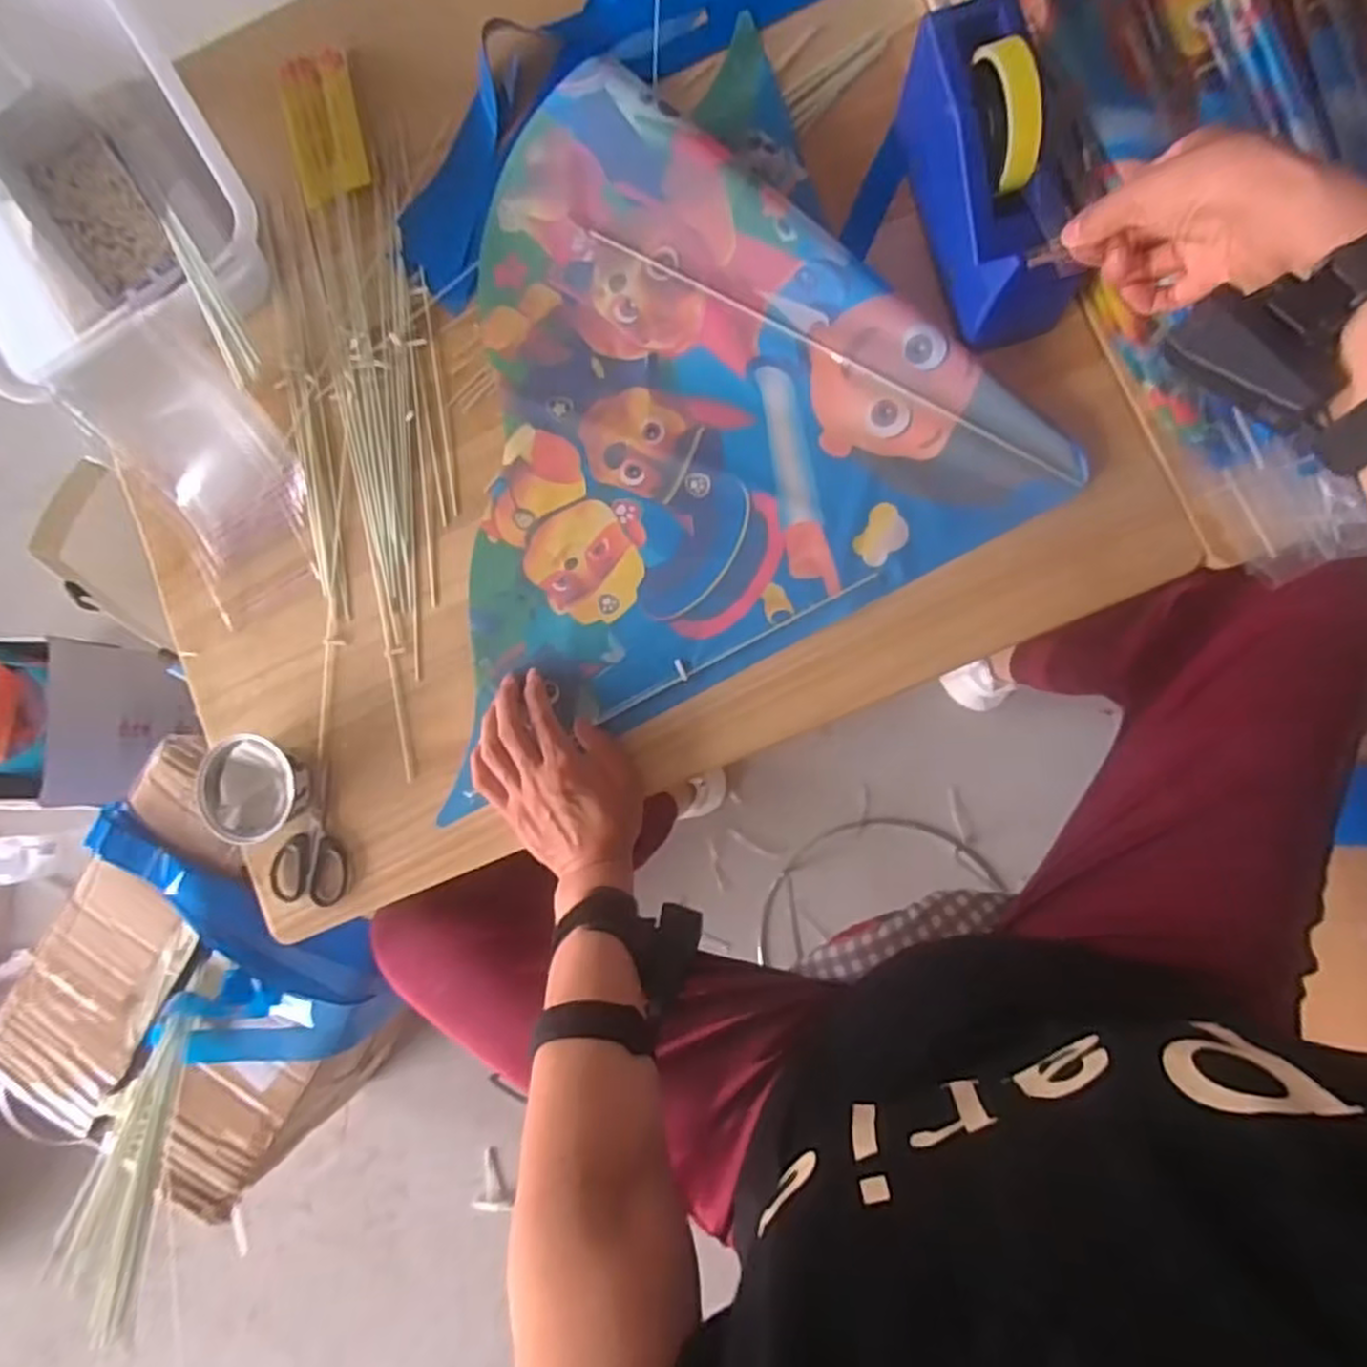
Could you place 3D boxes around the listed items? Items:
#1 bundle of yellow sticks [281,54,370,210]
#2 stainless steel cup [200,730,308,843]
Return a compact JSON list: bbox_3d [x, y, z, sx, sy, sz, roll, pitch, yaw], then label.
[{"bbox_3d":[-0.308,-0.480,0.643,0.060,0.012,0.124,-11,85,4],"label":"bundle of yellow sticks"},{"bbox_3d":[-0.343,0.084,0.598,0.071,0.035,0.082,-13,85,4],"label":"stainless steel cup"}]

